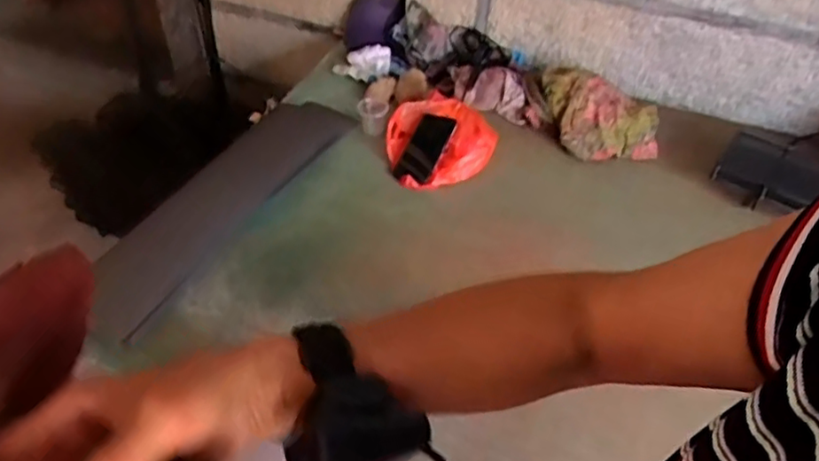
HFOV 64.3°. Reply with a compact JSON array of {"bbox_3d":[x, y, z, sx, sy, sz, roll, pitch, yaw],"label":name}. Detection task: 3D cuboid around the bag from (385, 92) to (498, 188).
[{"bbox_3d":[0.053,-0.174,1.229,0.180,0.113,0.173,-22,50,-22],"label":"bag"}]

